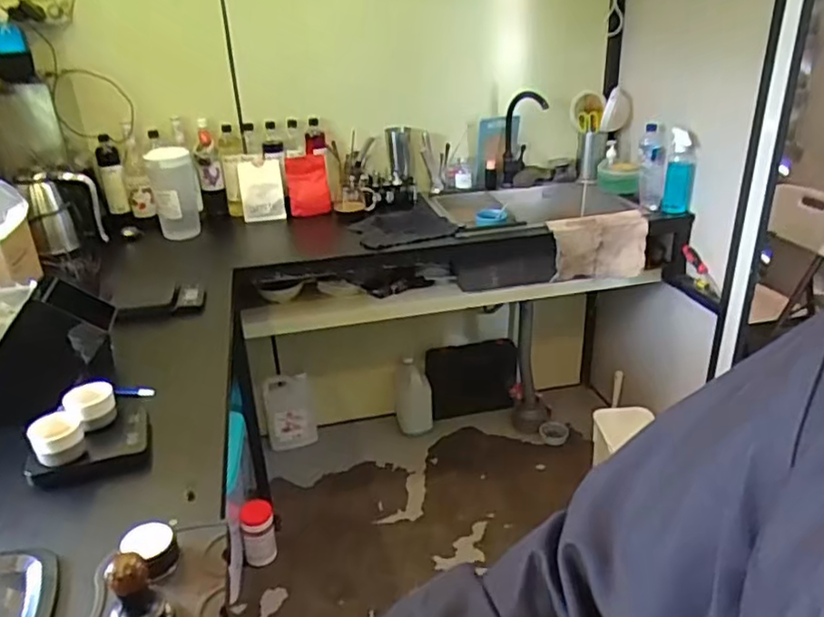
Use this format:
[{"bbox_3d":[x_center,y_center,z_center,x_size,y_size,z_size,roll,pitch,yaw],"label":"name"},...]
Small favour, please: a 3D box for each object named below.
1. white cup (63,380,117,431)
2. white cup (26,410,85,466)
[{"bbox_3d":[-0.487,0.149,0.975,0.068,0.053,0.067,-1,25,1],"label":"white cup"},{"bbox_3d":[-0.506,0.185,0.917,0.064,0.056,0.059,-1,25,1],"label":"white cup"}]

